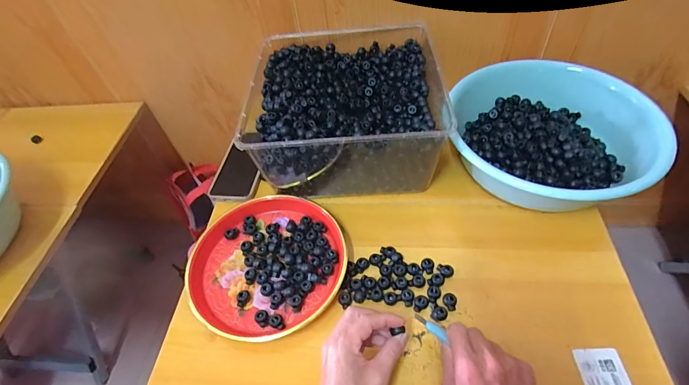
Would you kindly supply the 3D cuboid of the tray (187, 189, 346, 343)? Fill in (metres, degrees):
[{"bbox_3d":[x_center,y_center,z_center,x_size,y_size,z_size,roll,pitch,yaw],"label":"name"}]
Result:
[{"bbox_3d":[-0.108,0.094,0.526,0.209,0.027,0.222,-3,51,4],"label":"tray"}]

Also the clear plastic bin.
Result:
[{"bbox_3d":[0.005,-0.139,0.623,0.282,0.143,0.280,-3,51,4],"label":"clear plastic bin"}]

